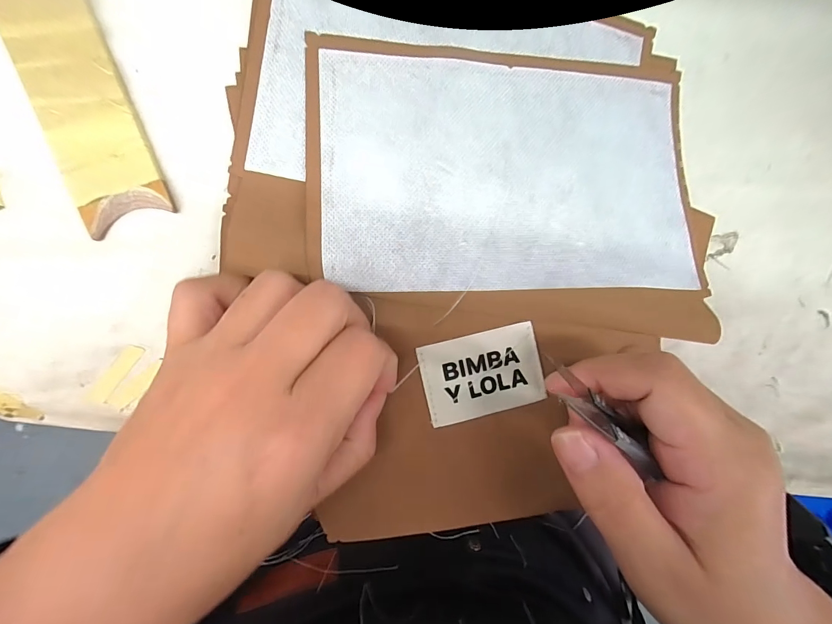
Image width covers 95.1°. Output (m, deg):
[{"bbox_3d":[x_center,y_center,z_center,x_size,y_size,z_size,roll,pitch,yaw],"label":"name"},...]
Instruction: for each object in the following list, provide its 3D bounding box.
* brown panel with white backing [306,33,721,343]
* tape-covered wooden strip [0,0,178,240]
[{"bbox_3d":[0.047,-0.057,0.175,0.185,0.019,0.127,1,91,-6],"label":"brown panel with white backing"},{"bbox_3d":[-0.149,-0.119,0.152,0.035,0.004,0.172,-22,93,-5],"label":"tape-covered wooden strip"}]

